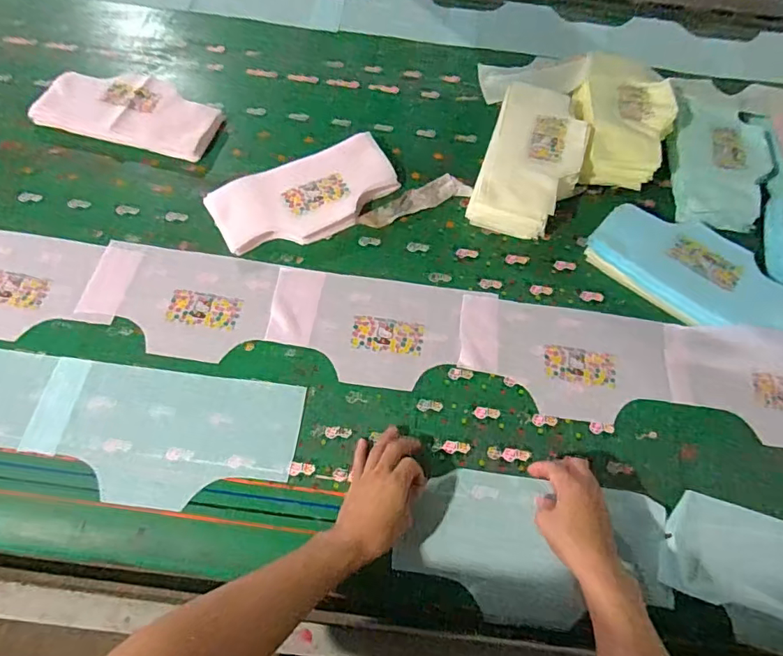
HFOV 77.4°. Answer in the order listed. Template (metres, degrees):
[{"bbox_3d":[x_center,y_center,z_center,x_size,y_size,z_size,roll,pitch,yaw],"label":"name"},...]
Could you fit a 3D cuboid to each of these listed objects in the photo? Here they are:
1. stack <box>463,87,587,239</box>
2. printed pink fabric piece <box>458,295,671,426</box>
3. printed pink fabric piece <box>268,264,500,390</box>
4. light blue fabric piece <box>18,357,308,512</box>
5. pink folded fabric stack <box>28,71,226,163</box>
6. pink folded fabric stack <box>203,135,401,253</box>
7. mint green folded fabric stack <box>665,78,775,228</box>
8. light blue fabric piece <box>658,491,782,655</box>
[{"bbox_3d":[0.232,-0.278,0.805,0.155,0.067,0.285,18,66,6],"label":"stack"},{"bbox_3d":[0.242,0.045,0.691,0.290,0.009,0.166,9,65,1],"label":"printed pink fabric piece"},{"bbox_3d":[-0.011,0.003,0.699,0.322,0.007,0.166,7,63,0],"label":"printed pink fabric piece"},{"bbox_3d":[-0.288,0.135,0.622,0.327,0.009,0.167,8,64,-1],"label":"light blue fabric piece"},{"bbox_3d":[-0.446,-0.374,0.834,0.295,0.020,0.145,12,66,3],"label":"pink folded fabric stack"},{"bbox_3d":[-0.133,-0.208,0.778,0.287,0.022,0.150,-25,69,-13],"label":"pink folded fabric stack"},{"bbox_3d":[0.563,-0.301,0.839,0.161,0.034,0.308,10,65,2],"label":"mint green folded fabric stack"},{"bbox_3d":[0.464,0.300,0.573,0.288,0.027,0.146,17,66,5],"label":"light blue fabric piece"}]

